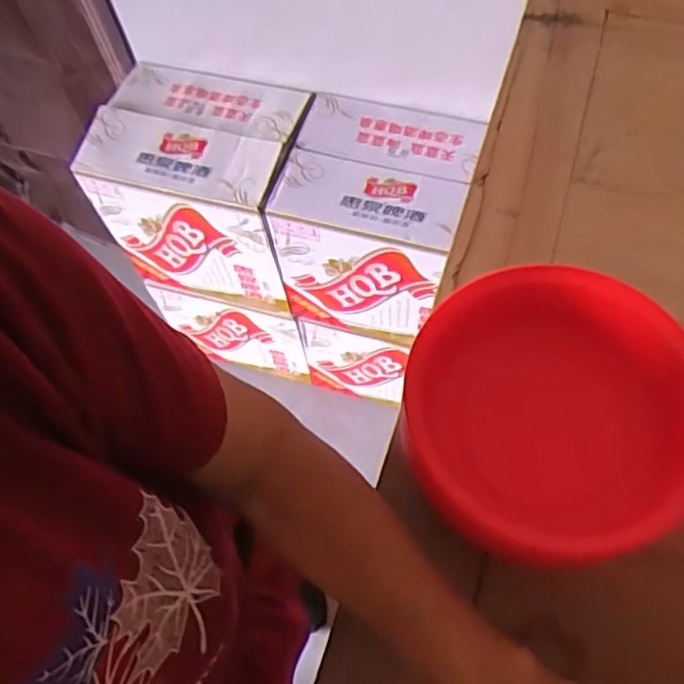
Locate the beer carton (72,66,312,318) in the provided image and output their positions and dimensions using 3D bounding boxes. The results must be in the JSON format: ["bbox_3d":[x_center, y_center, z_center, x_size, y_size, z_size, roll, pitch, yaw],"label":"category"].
[{"bbox_3d":[-0.207,-0.253,1.070,0.291,0.269,0.232,15,65,11],"label":"beer carton"}]

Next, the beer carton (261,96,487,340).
[{"bbox_3d":[0.052,-0.188,1.032,0.241,0.277,0.233,15,65,12],"label":"beer carton"}]

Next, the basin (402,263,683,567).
[{"bbox_3d":[0.125,0.044,0.398,0.177,0.063,0.161,-2,63,3],"label":"basin"}]

